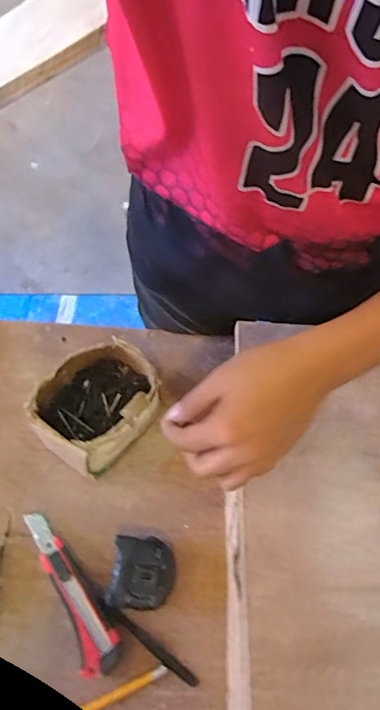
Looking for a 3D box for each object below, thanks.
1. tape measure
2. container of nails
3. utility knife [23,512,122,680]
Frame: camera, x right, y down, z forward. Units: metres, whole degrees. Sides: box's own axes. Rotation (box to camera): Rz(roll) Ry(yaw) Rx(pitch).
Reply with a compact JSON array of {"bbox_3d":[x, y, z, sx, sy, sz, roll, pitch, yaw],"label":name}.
[{"bbox_3d":[-0.050,0.230,0.504,0.063,0.037,0.067,7,64,2],"label":"tape measure"},{"bbox_3d":[-0.105,0.062,0.564,0.115,0.077,0.139,36,68,16],"label":"container of nails"},{"bbox_3d":[-0.129,0.245,0.505,0.040,0.019,0.177,-31,68,-15],"label":"utility knife"}]

